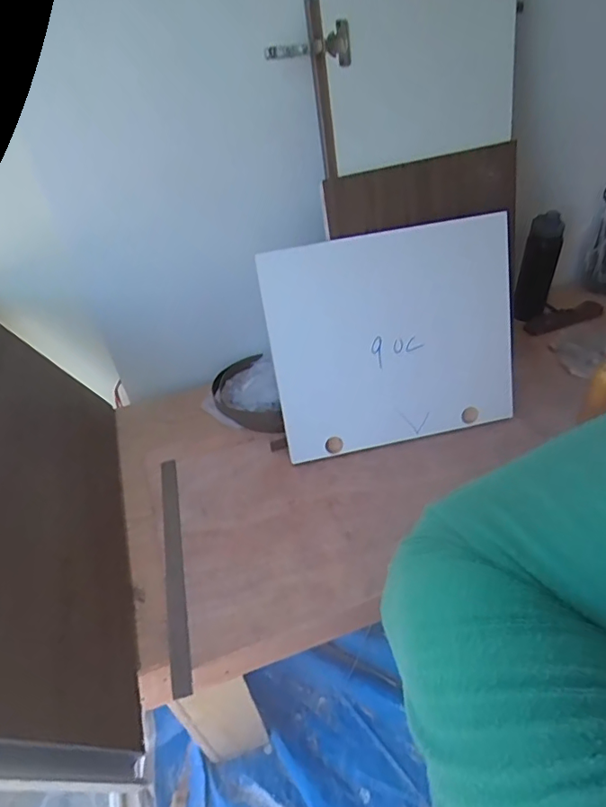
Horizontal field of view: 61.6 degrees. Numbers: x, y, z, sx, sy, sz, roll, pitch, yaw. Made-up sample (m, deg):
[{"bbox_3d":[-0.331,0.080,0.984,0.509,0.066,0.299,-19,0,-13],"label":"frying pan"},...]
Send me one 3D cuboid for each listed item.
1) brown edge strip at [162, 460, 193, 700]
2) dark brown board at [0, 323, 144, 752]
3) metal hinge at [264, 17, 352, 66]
[{"bbox_3d":[-0.225,0.267,0.886,0.029,0.008,0.458,-10,41,-10],"label":"brown edge strip"},{"bbox_3d":[-0.405,0.140,0.794,0.015,0.342,0.700,-34,44,6],"label":"dark brown board"},{"bbox_3d":[0.009,-0.558,0.797,0.130,0.058,0.039,-12,42,-7],"label":"metal hinge"}]

